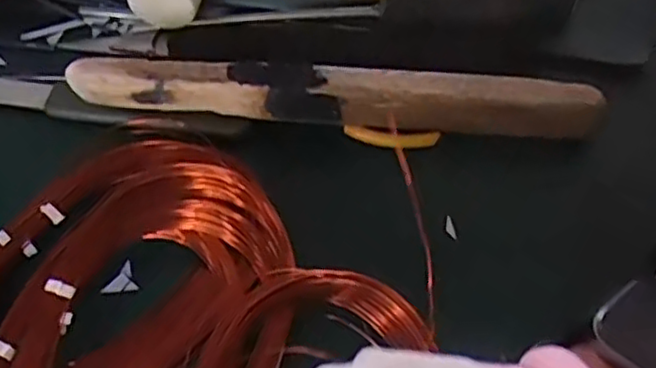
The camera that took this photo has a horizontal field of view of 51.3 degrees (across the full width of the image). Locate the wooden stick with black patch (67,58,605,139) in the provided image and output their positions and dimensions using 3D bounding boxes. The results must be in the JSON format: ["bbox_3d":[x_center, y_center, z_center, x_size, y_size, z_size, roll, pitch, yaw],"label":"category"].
[{"bbox_3d":[0.001,-0.049,0.358,0.266,0.025,0.023,4,60,5],"label":"wooden stick with black patch"}]

